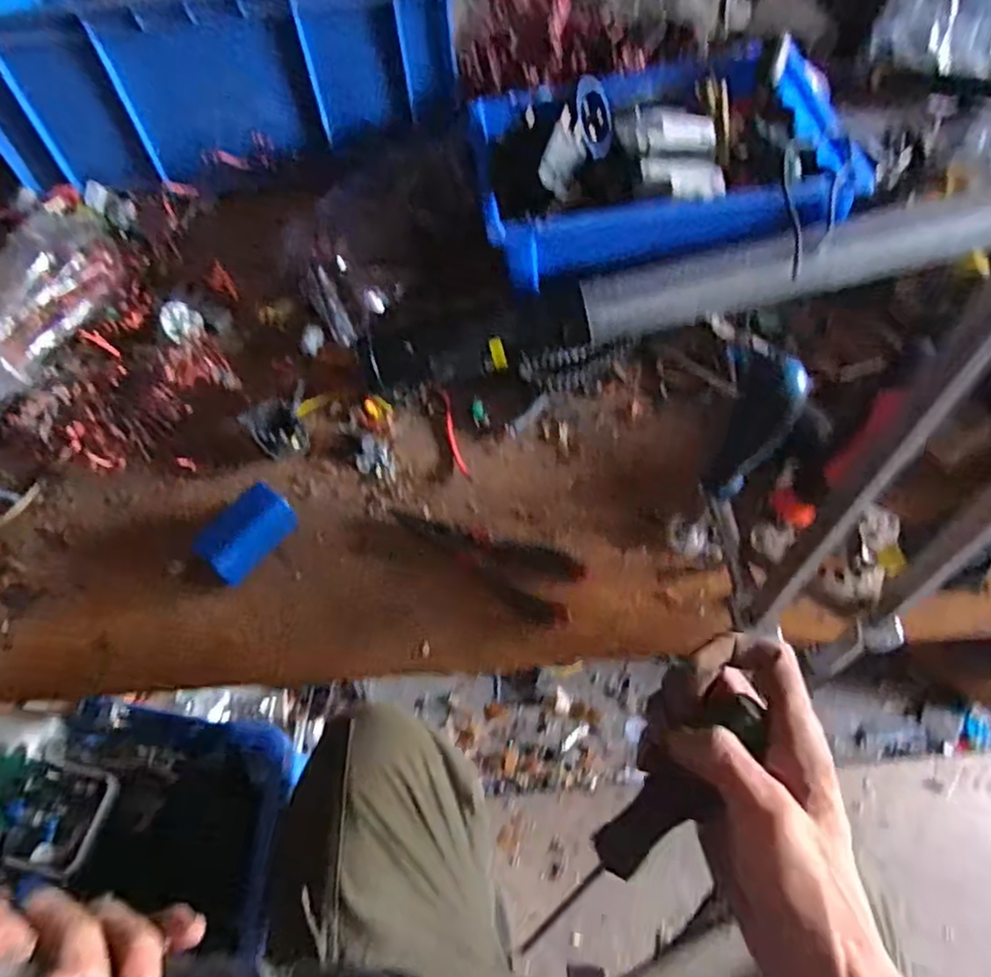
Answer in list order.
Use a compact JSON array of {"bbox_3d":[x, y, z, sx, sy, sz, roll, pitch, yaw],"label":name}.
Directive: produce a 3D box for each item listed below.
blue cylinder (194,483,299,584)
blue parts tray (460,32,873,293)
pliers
[{"bbox_3d":[-0.180,0.035,0.500,0.034,0.039,0.068,35,65,23],"label":"blue cylinder"},{"bbox_3d":[0.140,-0.286,0.588,0.312,0.067,0.249,-10,57,-3],"label":"blue parts tray"},{"bbox_3d":[-0.011,0.051,0.489,0.142,0.015,0.048,18,60,14],"label":"pliers"}]

